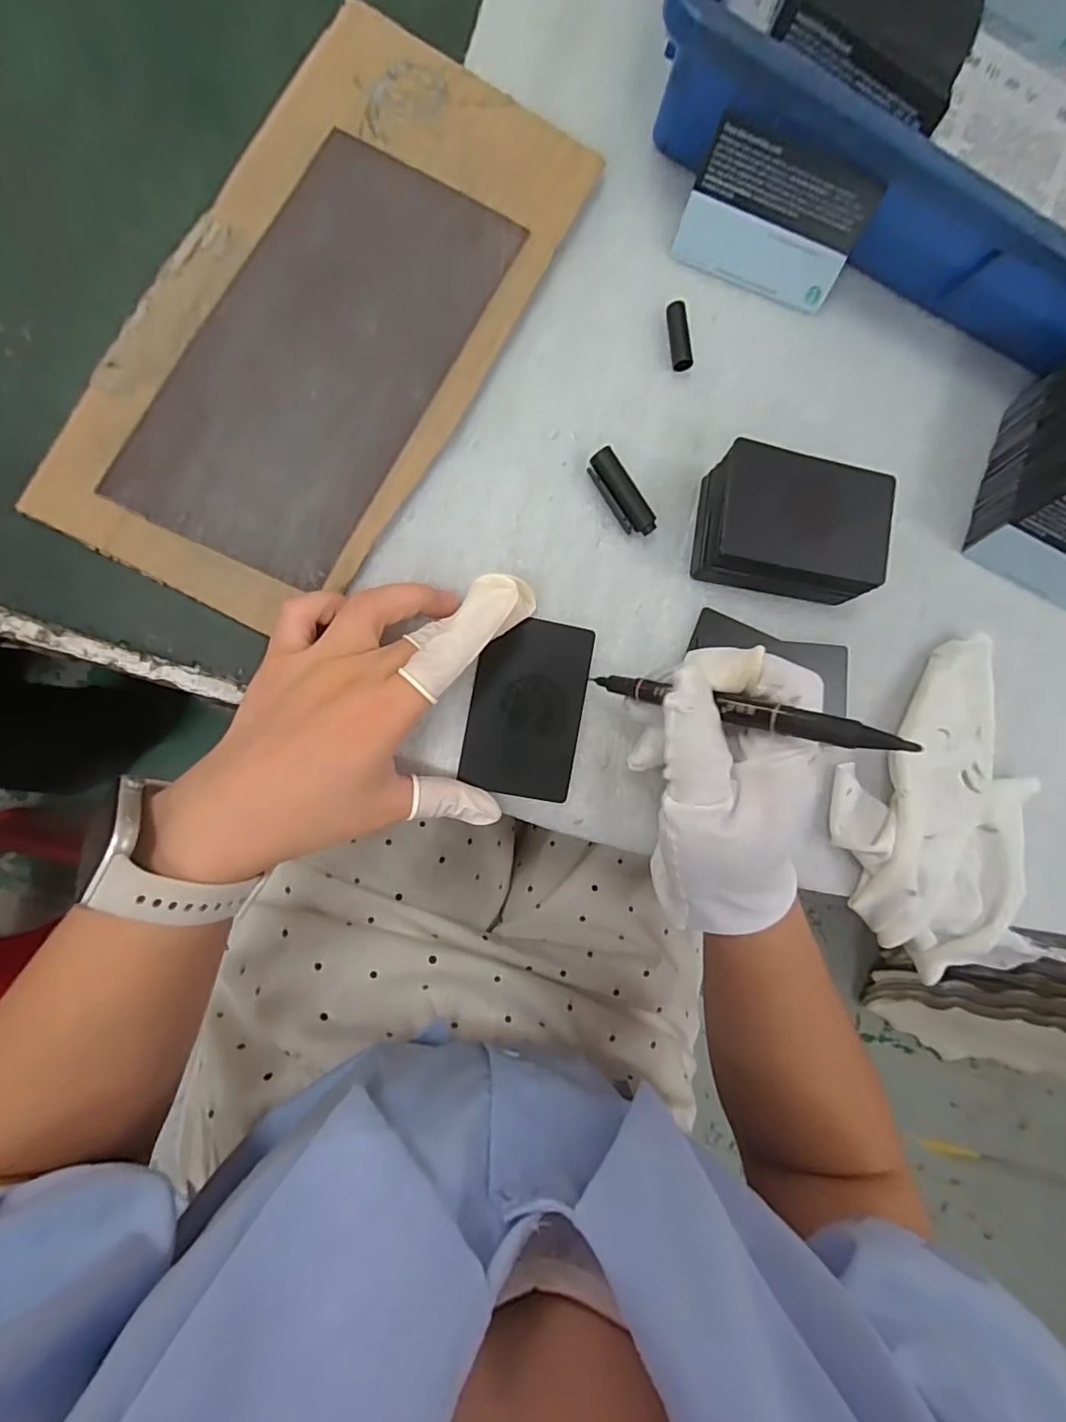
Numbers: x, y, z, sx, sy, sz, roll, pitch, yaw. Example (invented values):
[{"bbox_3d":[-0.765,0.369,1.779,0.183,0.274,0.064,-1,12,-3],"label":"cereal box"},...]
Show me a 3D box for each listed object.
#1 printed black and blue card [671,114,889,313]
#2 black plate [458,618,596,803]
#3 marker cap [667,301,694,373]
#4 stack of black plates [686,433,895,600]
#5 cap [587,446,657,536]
[{"bbox_3d":[0.118,-0.238,0.269,0.083,0.056,0.004,14,47,-8],"label":"printed black and blue card"},{"bbox_3d":[-0.002,-0.001,0.268,0.054,0.004,0.084,10,90,-6],"label":"black plate"},{"bbox_3d":[0.073,-0.188,0.278,0.010,0.009,0.032,-9,91,-10],"label":"marker cap"},{"bbox_3d":[0.127,-0.089,0.275,0.084,0.032,0.063,9,87,-10],"label":"stack of black plates"},{"bbox_3d":[0.043,-0.106,0.273,0.015,0.009,0.045,-34,95,-9],"label":"cap"}]

